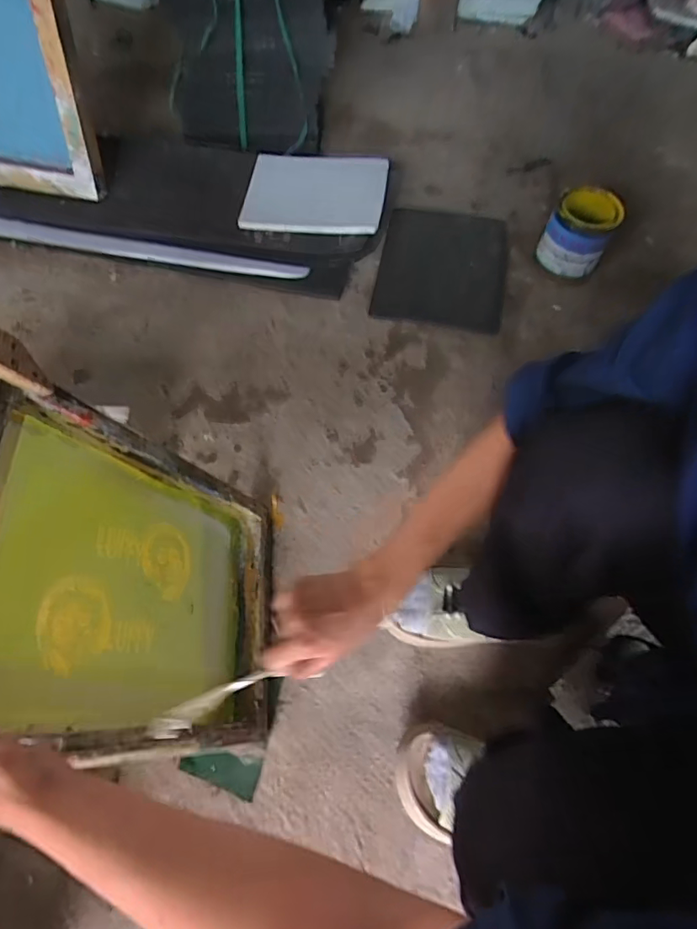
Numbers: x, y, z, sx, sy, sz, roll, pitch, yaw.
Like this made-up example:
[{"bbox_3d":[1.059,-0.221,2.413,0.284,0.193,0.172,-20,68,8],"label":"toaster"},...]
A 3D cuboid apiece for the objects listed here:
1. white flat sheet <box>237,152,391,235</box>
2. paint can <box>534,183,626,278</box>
[{"bbox_3d":[-0.075,-0.602,1.150,0.320,0.235,0.018,-4,77,-10],"label":"white flat sheet"},{"bbox_3d":[0.411,-0.410,0.916,0.106,0.127,0.106,1,63,-1],"label":"paint can"}]

